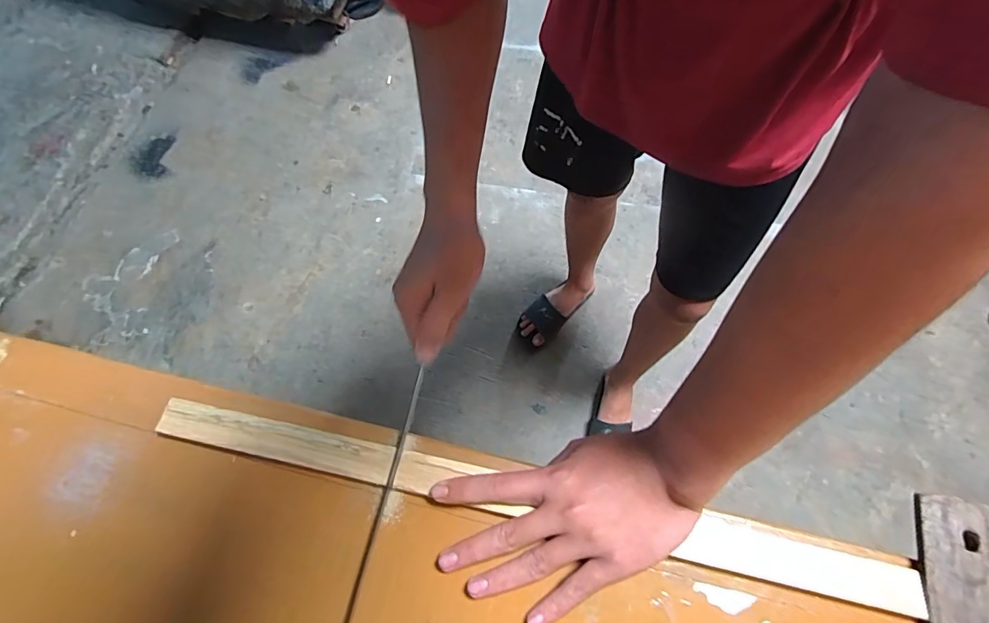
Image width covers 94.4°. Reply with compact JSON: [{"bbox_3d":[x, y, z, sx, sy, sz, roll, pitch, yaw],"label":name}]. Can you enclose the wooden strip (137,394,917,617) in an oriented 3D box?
[{"bbox_3d":[0.013,0.144,0.364,0.595,0.016,0.037,12,68,5],"label":"wooden strip"}]

